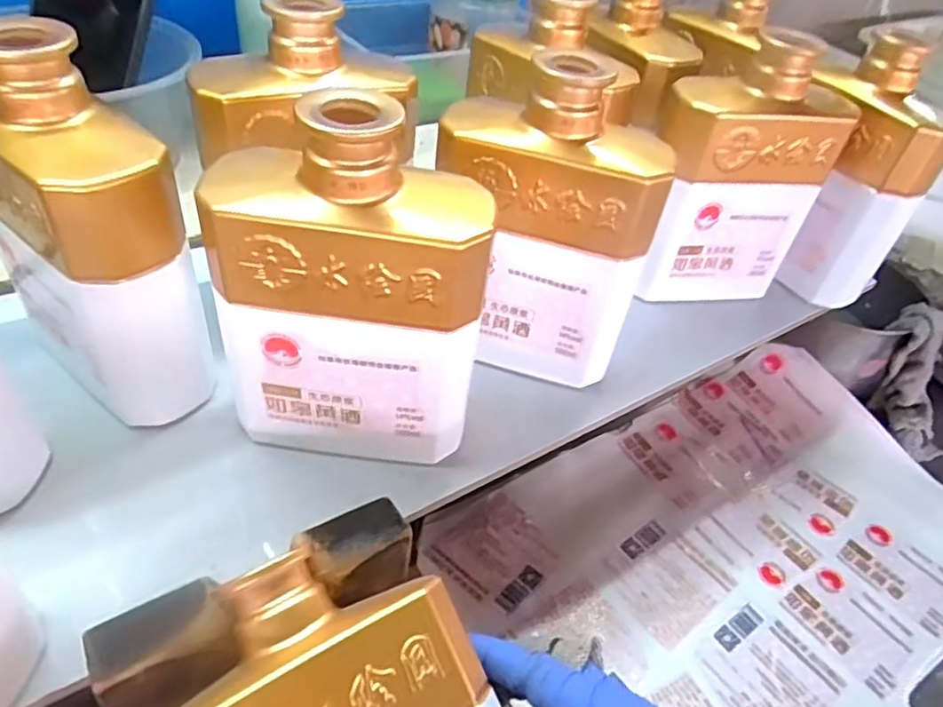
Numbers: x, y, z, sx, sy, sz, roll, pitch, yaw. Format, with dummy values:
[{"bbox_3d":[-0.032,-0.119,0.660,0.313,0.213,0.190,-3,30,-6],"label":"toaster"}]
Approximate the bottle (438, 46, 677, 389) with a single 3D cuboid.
[{"bbox_3d":[0.036,-0.061,0.333,0.111,0.154,0.054,7,45,-7],"label":"bottle"}]

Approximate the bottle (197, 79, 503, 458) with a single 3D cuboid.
[{"bbox_3d":[-0.049,-0.024,0.279,0.115,0.156,0.051,7,45,-6],"label":"bottle"}]

